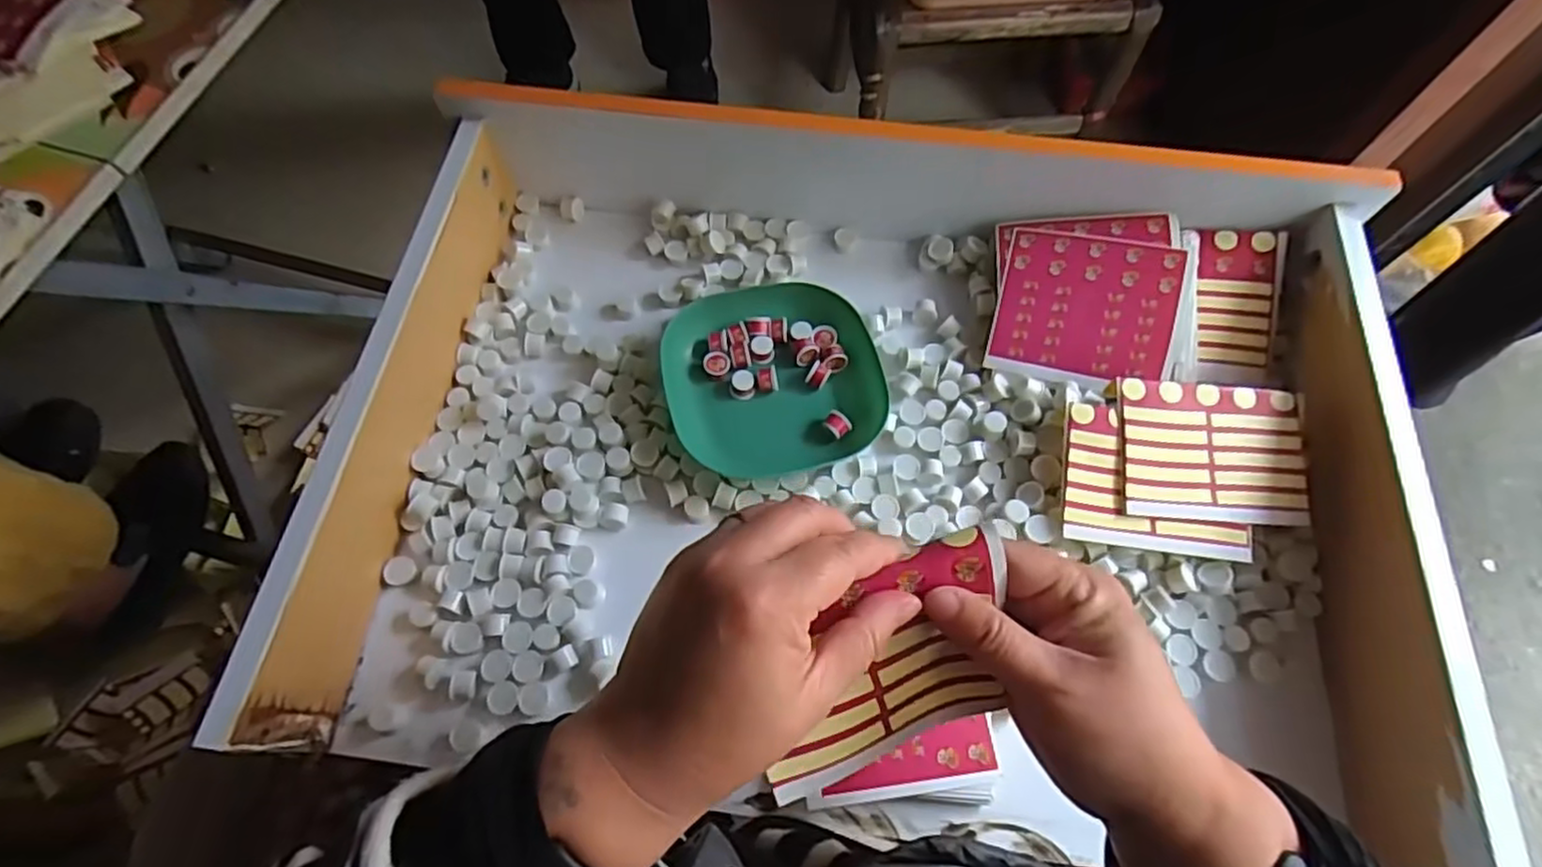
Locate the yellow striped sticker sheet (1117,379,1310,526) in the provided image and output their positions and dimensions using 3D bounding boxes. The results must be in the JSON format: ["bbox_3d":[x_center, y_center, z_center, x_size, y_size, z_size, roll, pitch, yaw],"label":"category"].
[{"bbox_3d":[0.265,0.010,0.420,0.108,0.007,0.083,3,79,3],"label":"yellow striped sticker sheet"}]

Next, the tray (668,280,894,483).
[{"bbox_3d":[0.001,-0.039,0.460,0.130,0.029,0.125,-14,67,-6],"label":"tray"}]

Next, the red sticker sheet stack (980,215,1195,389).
[{"bbox_3d":[0.212,-0.092,0.464,0.122,0.009,0.114,6,81,11],"label":"red sticker sheet stack"}]

